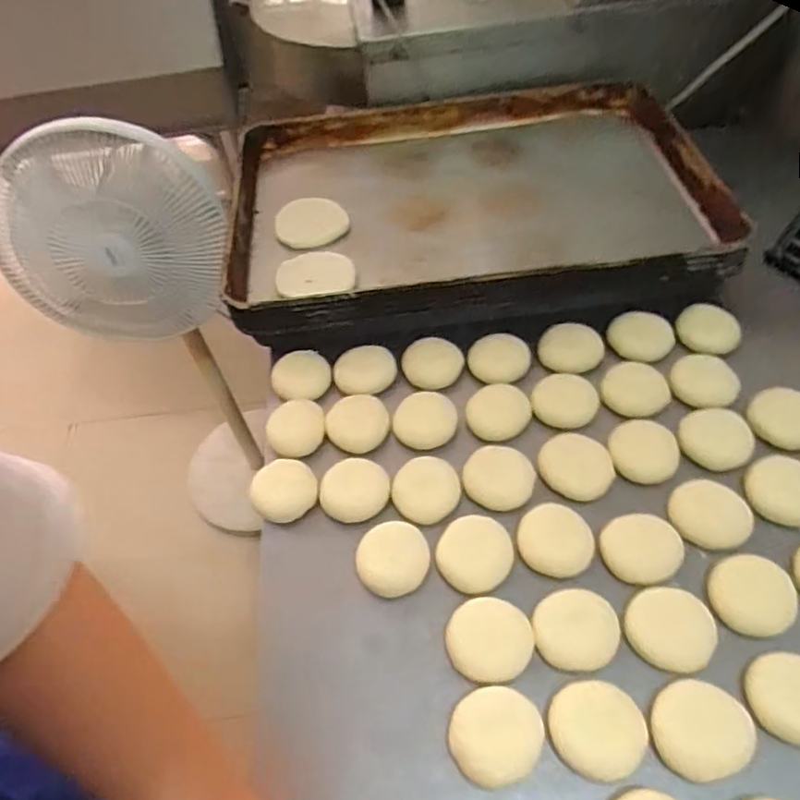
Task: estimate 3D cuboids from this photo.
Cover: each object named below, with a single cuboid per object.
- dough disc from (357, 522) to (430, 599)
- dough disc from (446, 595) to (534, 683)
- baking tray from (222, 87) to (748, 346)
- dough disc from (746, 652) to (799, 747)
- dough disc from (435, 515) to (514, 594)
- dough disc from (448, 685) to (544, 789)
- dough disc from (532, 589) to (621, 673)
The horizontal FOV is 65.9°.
[{"bbox_3d":[-0.006,0.143,0.553,0.062,0.019,0.062,-3,52,3],"label":"dough disc"},{"bbox_3d":[0.073,0.194,0.503,0.068,0.020,0.061,-13,52,-5],"label":"dough disc"},{"bbox_3d":[0.084,-0.260,0.839,0.584,0.110,0.426,-9,52,-2],"label":"baking tray"},{"bbox_3d":[0.297,0.220,0.455,0.068,0.017,0.068,-3,52,3],"label":"dough disc"},{"bbox_3d":[0.066,0.136,0.548,0.063,0.015,0.066,-3,52,3],"label":"dough disc"},{"bbox_3d":[0.072,0.252,0.464,0.068,0.025,0.062,-3,52,3],"label":"dough disc"},{"bbox_3d":[0.141,0.181,0.495,0.064,0.022,0.057,2,53,5],"label":"dough disc"}]

